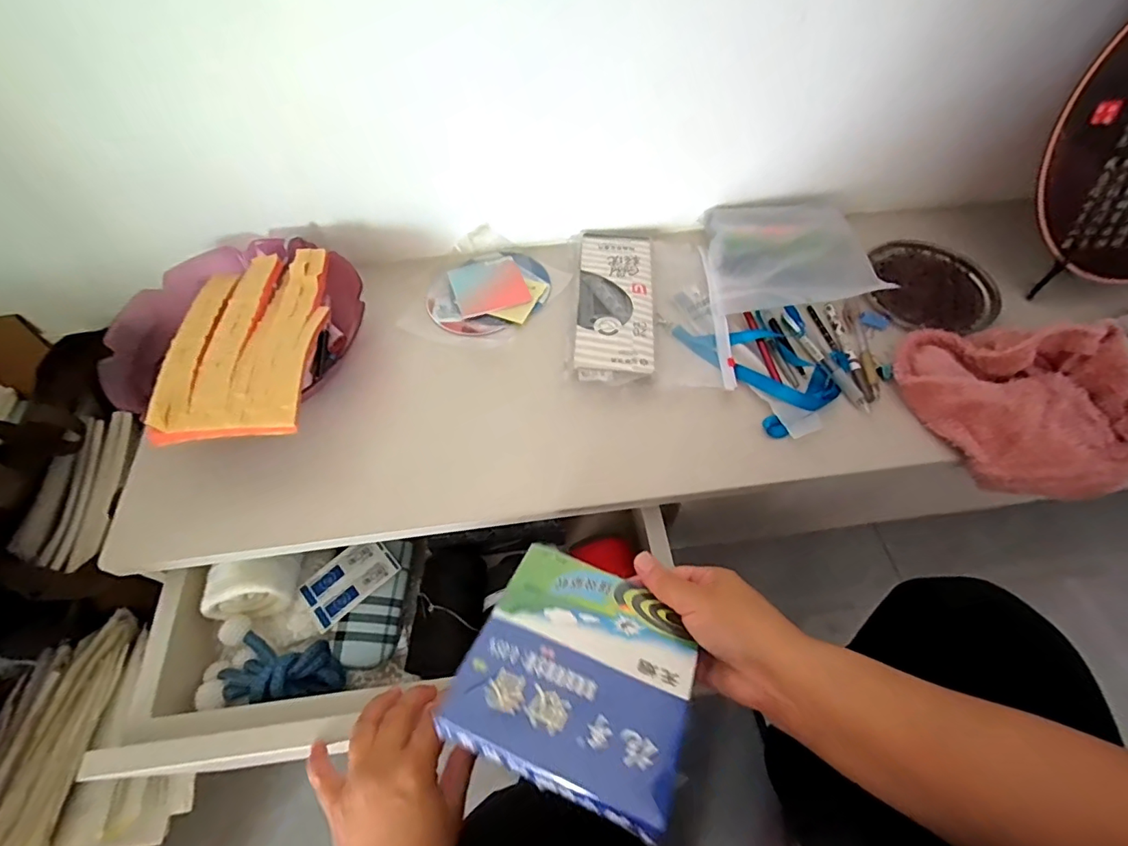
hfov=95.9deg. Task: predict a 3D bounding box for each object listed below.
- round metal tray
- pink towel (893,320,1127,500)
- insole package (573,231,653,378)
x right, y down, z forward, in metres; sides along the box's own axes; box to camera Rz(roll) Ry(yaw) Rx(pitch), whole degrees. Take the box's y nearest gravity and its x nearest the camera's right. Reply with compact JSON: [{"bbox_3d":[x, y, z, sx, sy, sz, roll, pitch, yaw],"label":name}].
[{"bbox_3d":[0.427,-0.158,0.586,0.132,0.017,0.136,-1,58,1],"label":"round metal tray"},{"bbox_3d":[0.423,-0.022,0.459,0.209,0.071,0.155,17,60,11],"label":"pink towel"},{"bbox_3d":[0.055,-0.139,0.561,0.083,0.018,0.225,2,58,2],"label":"insole package"}]

